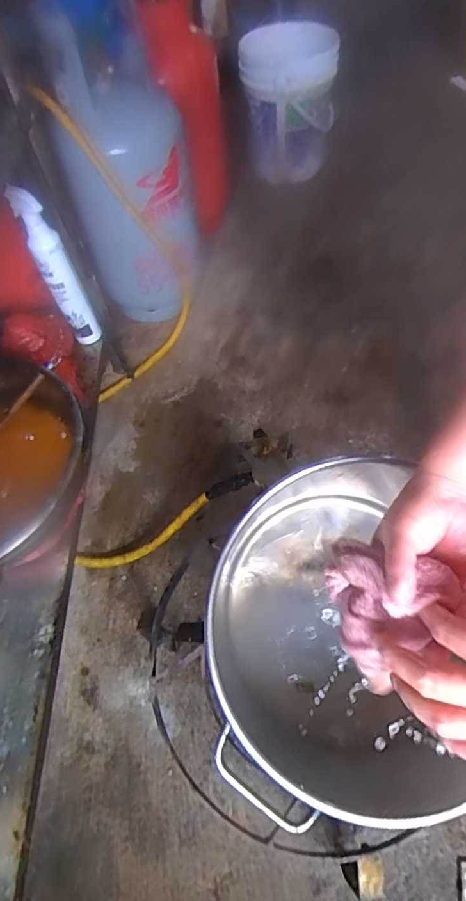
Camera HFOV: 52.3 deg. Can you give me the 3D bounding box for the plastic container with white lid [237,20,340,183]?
[{"bbox_3d":[0.183,-1.154,1.590,0.305,0.368,0.291,-6,57,1],"label":"plastic container with white lid"}]

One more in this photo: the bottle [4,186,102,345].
[{"bbox_3d":[-0.337,-0.340,0.934,0.064,0.340,0.057,-21,58,-8],"label":"bottle"}]

